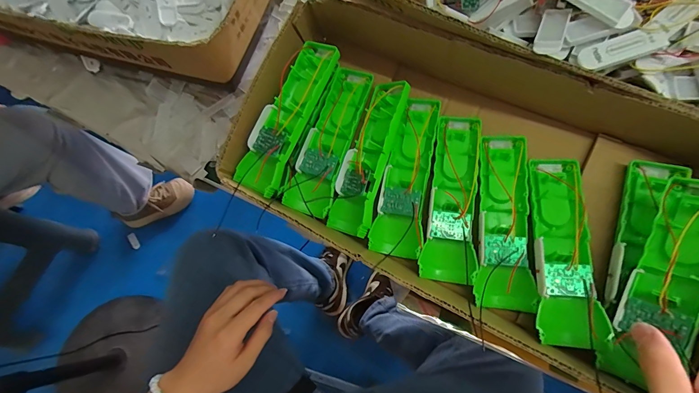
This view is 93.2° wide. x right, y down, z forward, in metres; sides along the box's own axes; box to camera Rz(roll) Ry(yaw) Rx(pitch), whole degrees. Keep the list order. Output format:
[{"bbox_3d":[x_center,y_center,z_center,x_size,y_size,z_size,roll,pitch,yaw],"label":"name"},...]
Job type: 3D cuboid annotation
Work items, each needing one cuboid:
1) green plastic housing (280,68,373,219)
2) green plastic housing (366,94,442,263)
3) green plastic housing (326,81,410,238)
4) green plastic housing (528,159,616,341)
[{"bbox_3d":[-0.020,-0.062,0.352,0.049,0.039,0.165,18,69,8],"label":"green plastic housing"},{"bbox_3d":[0.060,-0.024,0.332,0.048,0.038,0.164,13,69,6],"label":"green plastic housing"},{"bbox_3d":[0.019,-0.040,0.336,0.045,0.033,0.156,19,84,8],"label":"green plastic housing"},{"bbox_3d":[0.182,0.041,0.287,0.046,0.024,0.160,3,68,2],"label":"green plastic housing"}]

